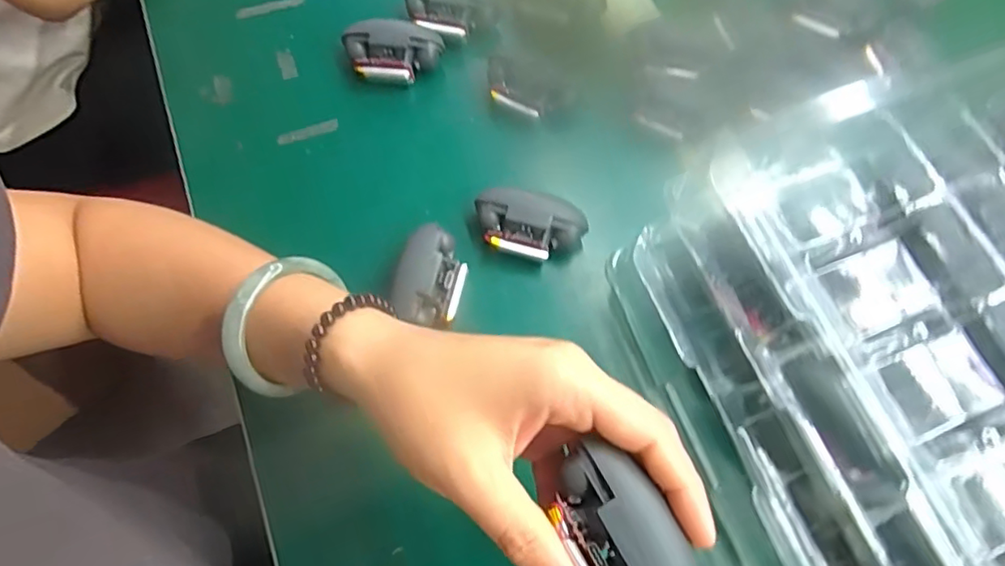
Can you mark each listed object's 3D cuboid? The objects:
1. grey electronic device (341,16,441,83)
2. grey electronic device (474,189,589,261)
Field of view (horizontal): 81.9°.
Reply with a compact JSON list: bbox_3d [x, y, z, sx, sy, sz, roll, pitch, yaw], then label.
[{"bbox_3d":[-0.072,-0.153,0.386,0.061,0.027,0.035,-2,69,-1],"label":"grey electronic device"},{"bbox_3d":[0.016,-0.032,0.337,0.062,0.026,0.032,12,70,4],"label":"grey electronic device"}]

